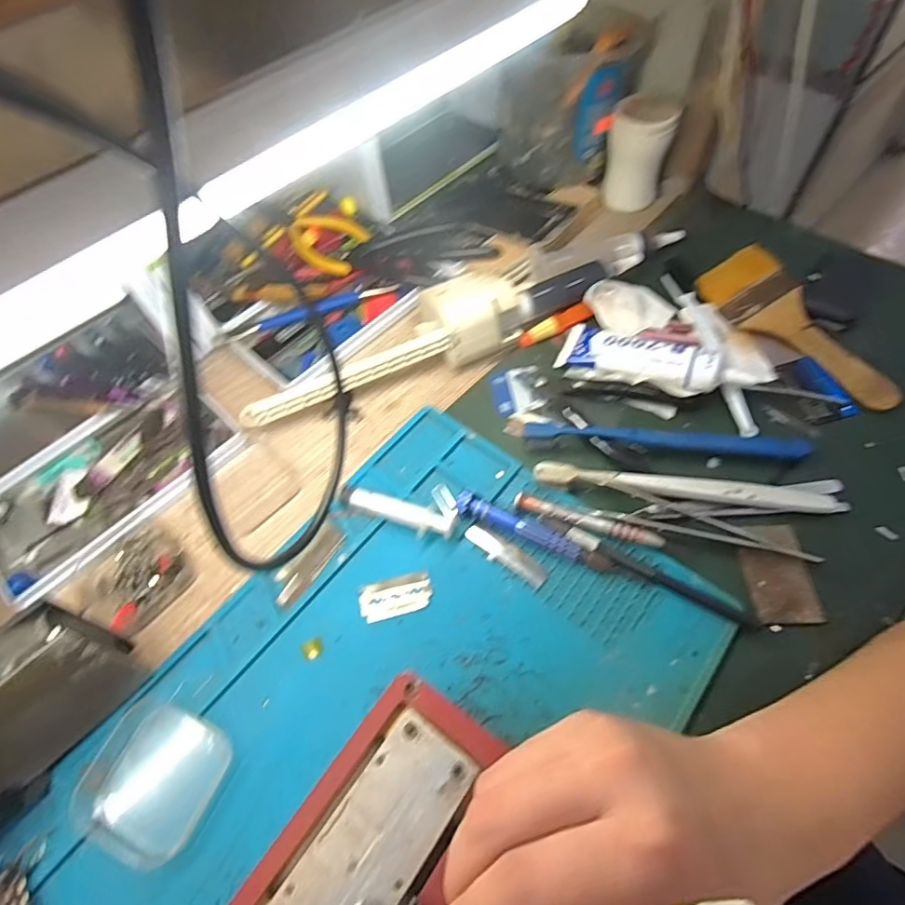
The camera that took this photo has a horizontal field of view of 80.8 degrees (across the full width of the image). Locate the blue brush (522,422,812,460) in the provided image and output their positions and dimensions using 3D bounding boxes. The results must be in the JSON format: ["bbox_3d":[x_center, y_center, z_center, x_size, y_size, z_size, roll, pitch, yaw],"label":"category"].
[{"bbox_3d":[0.144,-0.009,0.368,0.185,0.016,0.023,3,58,7],"label":"blue brush"}]

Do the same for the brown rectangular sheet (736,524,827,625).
[{"bbox_3d":[0.194,0.072,0.318,0.035,0.004,0.060,-5,57,8],"label":"brown rectangular sheet"}]

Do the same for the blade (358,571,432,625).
[{"bbox_3d":[-0.035,0.089,0.327,0.044,0.004,0.023,-14,58,-4],"label":"blade"}]

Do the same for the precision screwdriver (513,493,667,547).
[{"bbox_3d":[0.085,0.042,0.336,0.093,0.005,0.010,17,61,14],"label":"precision screwdriver"}]

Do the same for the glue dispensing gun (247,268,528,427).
[{"bbox_3d":[-0.057,-0.083,0.410,0.215,0.049,0.060,-20,59,-8],"label":"glue dispensing gun"}]

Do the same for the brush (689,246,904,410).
[{"bbox_3d":[0.261,-0.095,0.405,0.059,0.020,0.163,-21,59,-9],"label":"brush"}]

